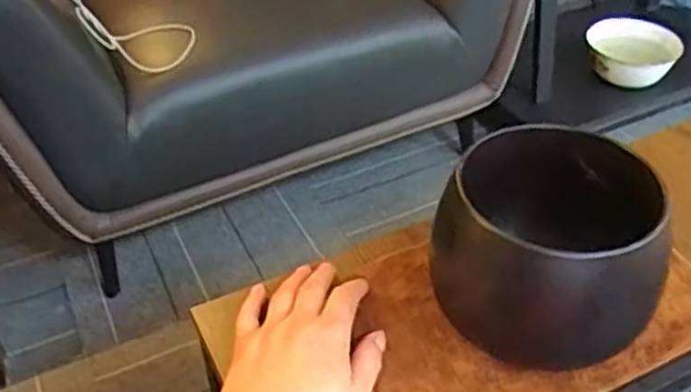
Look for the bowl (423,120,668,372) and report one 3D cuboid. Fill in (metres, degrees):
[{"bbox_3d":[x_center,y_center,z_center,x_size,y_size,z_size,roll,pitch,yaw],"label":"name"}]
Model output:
[{"bbox_3d":[0.130,0.031,0.481,0.134,0.098,0.125,7,41,11],"label":"bowl"}]

